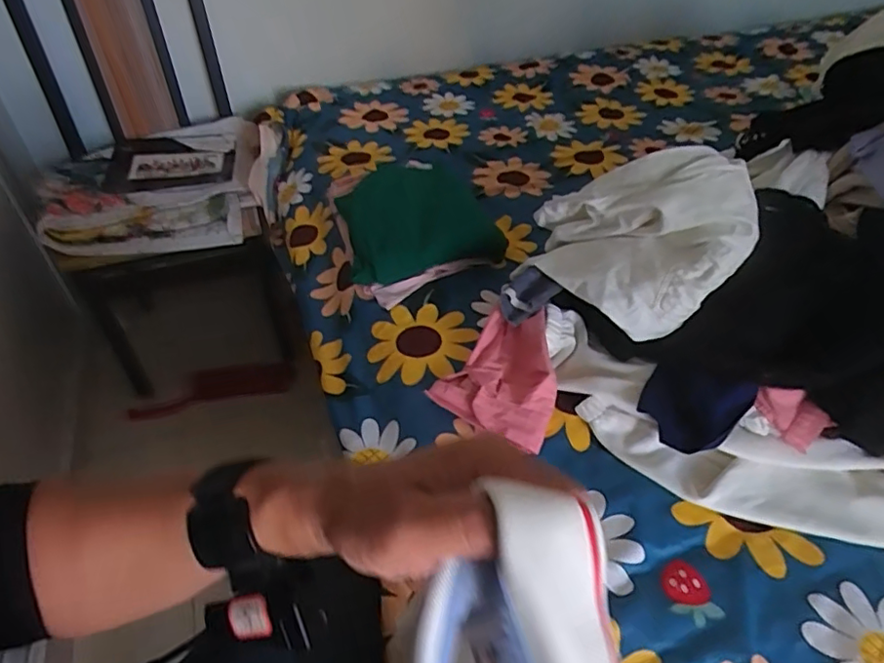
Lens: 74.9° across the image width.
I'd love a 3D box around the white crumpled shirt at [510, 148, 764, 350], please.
[{"bbox_3d":[0.234,-0.120,0.709,0.262,0.150,0.184,12,46,15],"label":"white crumpled shirt"}]

